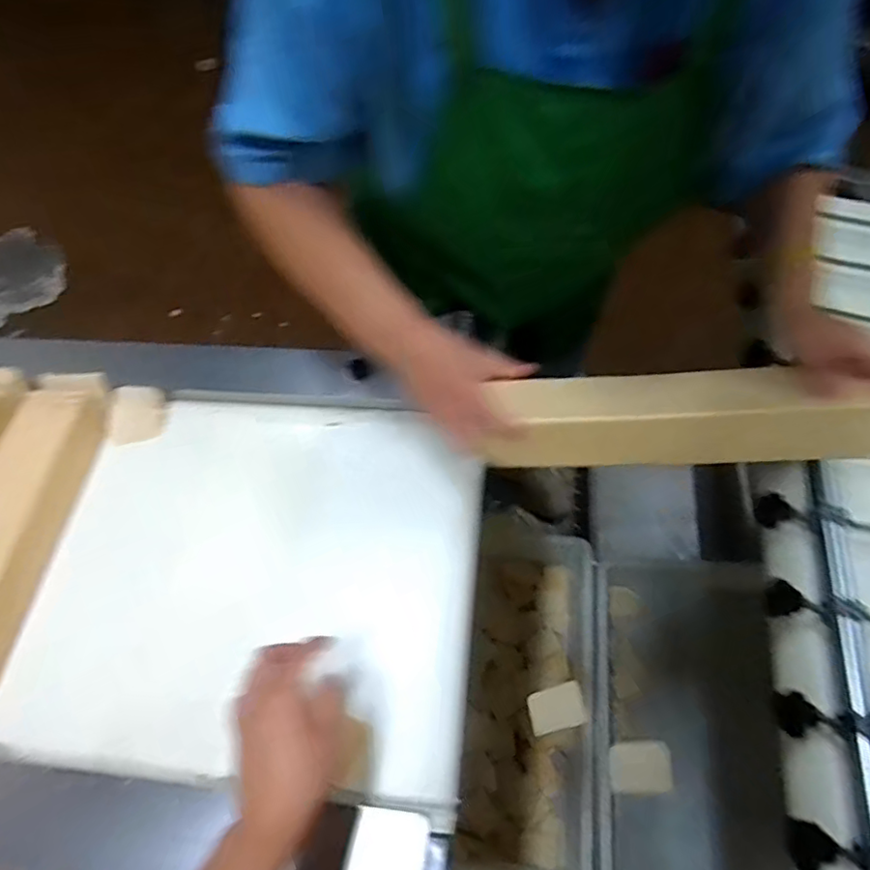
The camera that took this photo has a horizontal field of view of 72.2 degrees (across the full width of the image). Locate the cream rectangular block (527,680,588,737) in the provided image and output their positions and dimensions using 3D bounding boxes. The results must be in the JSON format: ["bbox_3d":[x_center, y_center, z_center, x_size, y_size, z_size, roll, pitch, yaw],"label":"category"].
[{"bbox_3d":[0.171,0.385,0.838,0.078,0.013,0.062,-19,37,12],"label":"cream rectangular block"}]

